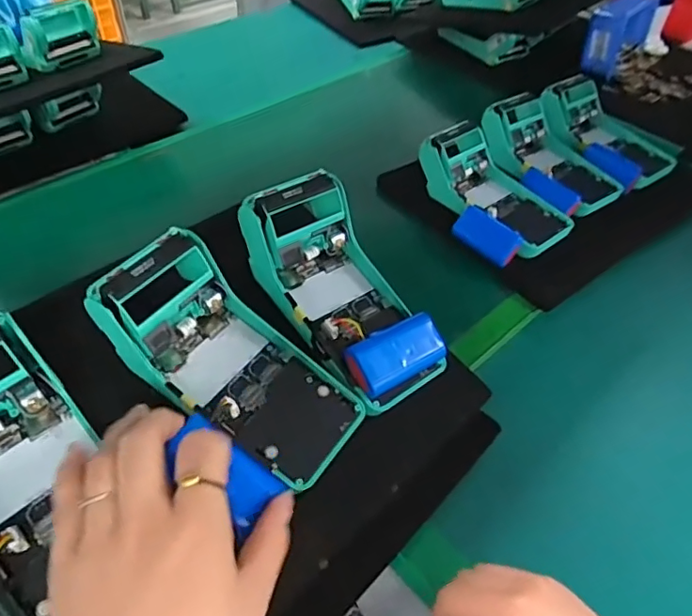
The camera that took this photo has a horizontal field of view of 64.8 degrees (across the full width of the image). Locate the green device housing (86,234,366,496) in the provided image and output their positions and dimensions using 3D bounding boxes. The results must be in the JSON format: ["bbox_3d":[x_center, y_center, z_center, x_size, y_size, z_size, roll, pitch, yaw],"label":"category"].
[{"bbox_3d":[-0.072,0.034,0.342,0.170,0.054,0.082,42,52,-5],"label":"green device housing"}]

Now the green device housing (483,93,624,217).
[{"bbox_3d":[0.234,-0.182,0.623,0.101,0.048,0.164,-25,53,-24],"label":"green device housing"}]

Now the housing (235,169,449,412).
[{"bbox_3d":[0.001,-0.015,0.374,0.077,0.087,0.144,-27,54,-25],"label":"housing"}]

